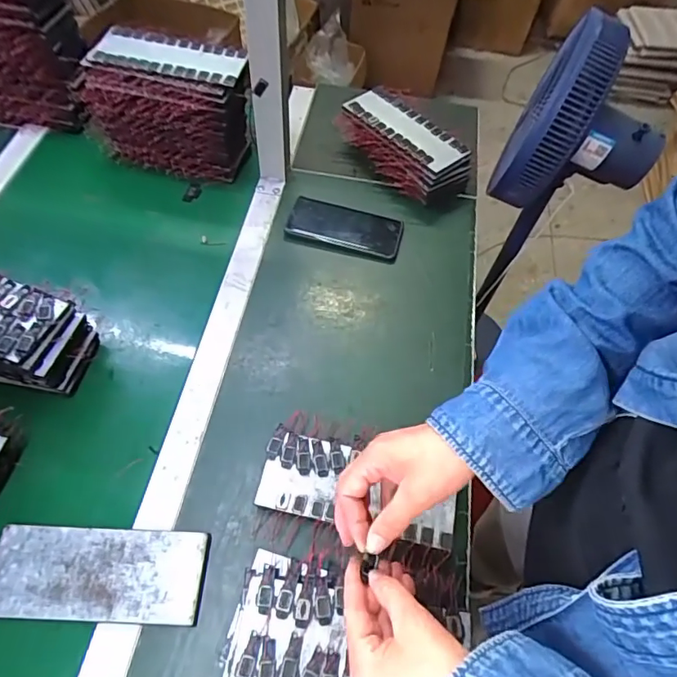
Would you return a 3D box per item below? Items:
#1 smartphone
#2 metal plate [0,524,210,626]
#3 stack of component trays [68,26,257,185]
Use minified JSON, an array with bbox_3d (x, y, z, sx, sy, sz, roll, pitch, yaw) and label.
[{"bbox_3d":[0.009,-0.165,0.726,0.164,0.013,0.081,12,59,4],"label":"smartphone"},{"bbox_3d":[-0.231,0.226,0.478,0.201,0.008,0.081,3,59,-1],"label":"metal plate"},{"bbox_3d":[-0.243,-0.336,0.734,0.232,0.159,0.103,11,59,3],"label":"stack of component trays"}]

